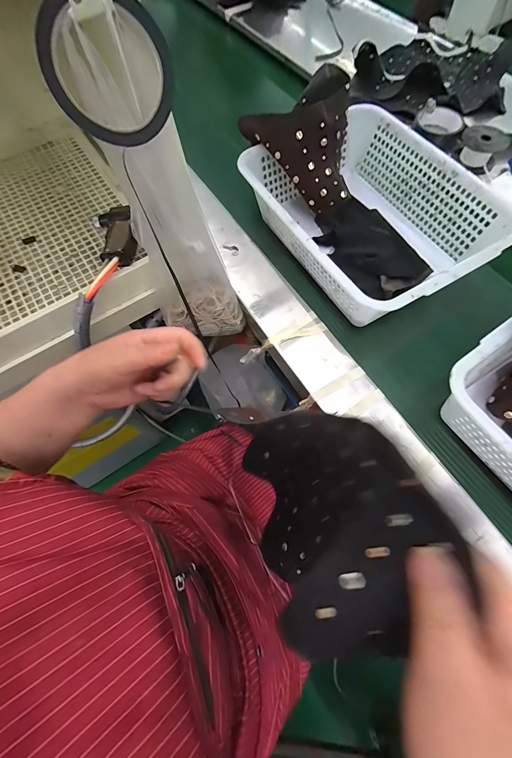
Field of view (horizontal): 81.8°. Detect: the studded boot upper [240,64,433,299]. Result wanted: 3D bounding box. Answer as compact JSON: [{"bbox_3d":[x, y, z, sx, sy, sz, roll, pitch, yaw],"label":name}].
[{"bbox_3d":[0.148,-0.341,0.525,0.173,0.103,0.352,-36,96,-12],"label":"studded boot upper"}]

